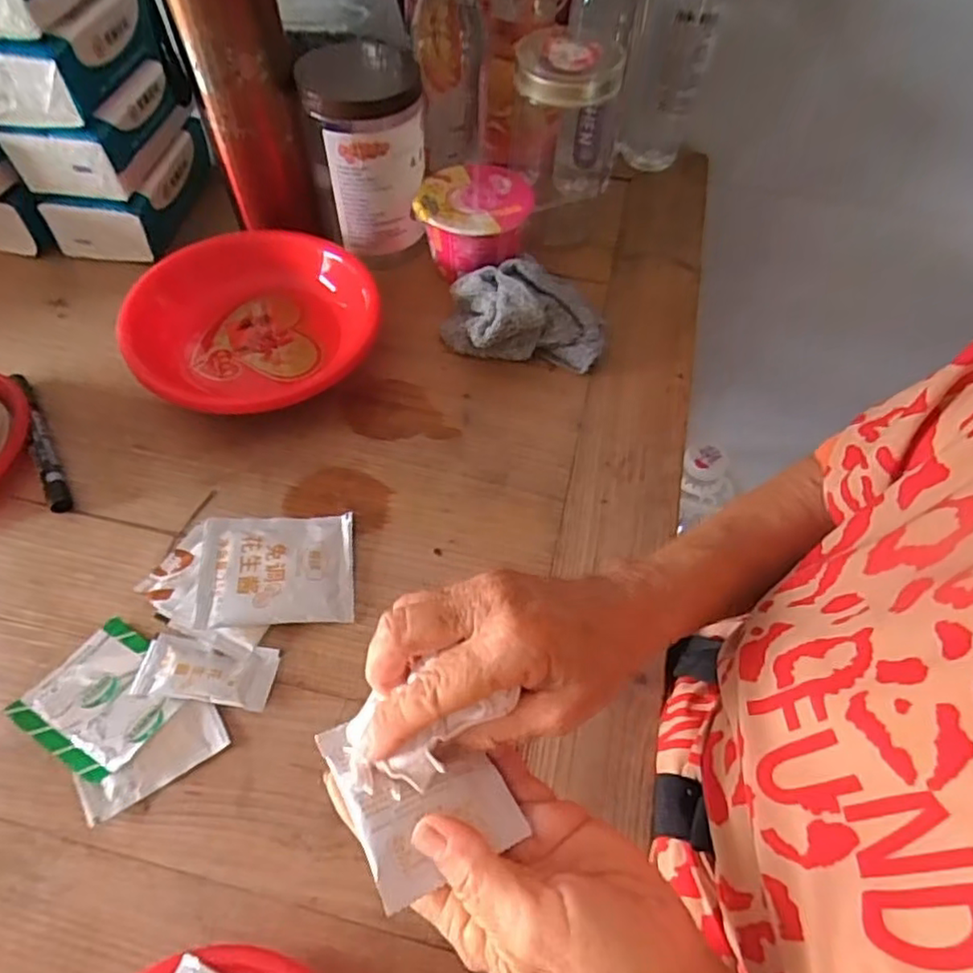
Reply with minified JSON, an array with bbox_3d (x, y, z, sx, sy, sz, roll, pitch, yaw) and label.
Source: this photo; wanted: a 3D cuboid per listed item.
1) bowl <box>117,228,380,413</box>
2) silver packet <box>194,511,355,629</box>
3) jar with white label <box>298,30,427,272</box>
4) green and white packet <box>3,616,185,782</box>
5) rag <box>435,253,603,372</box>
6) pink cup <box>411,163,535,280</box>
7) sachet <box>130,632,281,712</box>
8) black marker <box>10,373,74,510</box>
[{"bbox_3d":[-0.179,-0.127,0.508,0.167,0.065,0.189,40,64,21],"label":"bowl"},{"bbox_3d":[-0.135,0.053,0.422,0.094,0.016,0.076,-5,58,-6],"label":"silver packet"},{"bbox_3d":[-0.101,-0.281,0.555,0.096,0.137,0.094,-8,58,-8],"label":"jar with white label"},{"bbox_3d":[-0.220,0.123,0.377,0.077,0.012,0.071,28,60,15],"label":"green and white packet"},{"bbox_3d":[0.031,-0.144,0.532,0.127,0.052,0.084,4,57,0],"label":"rag"},{"bbox_3d":[-0.012,-0.232,0.577,0.094,0.071,0.093,1,57,-2],"label":"pink cup"},{"bbox_3d":[-0.166,0.109,0.387,0.075,0.010,0.037,6,57,2],"label":"sachet"},{"bbox_3d":[-0.324,-0.034,0.471,0.014,0.017,0.133,-28,62,-19],"label":"black marker"}]

